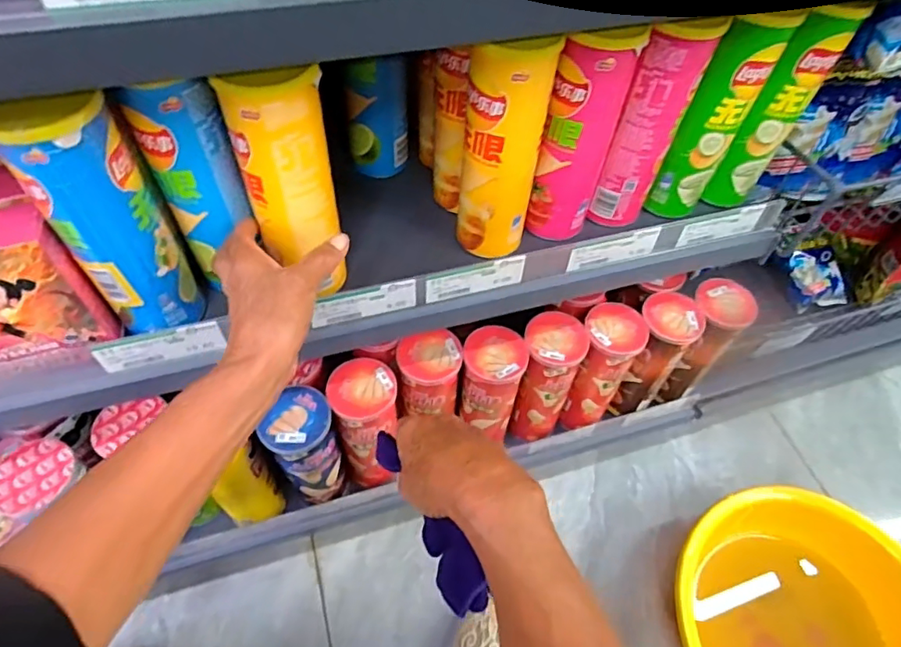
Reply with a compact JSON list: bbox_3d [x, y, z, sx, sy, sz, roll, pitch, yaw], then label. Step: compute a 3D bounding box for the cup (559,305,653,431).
[{"bbox_3d":[0.183,0.059,0.692,0.069,0.172,0.081,24,57,12],"label":"cup"}]

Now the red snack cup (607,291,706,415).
[{"bbox_3d":[0.252,0.044,0.704,0.068,0.172,0.082,32,59,17],"label":"red snack cup"}]

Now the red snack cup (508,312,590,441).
[{"bbox_3d":[0.113,0.071,0.681,0.066,0.190,0.070,2,55,-3],"label":"red snack cup"}]

